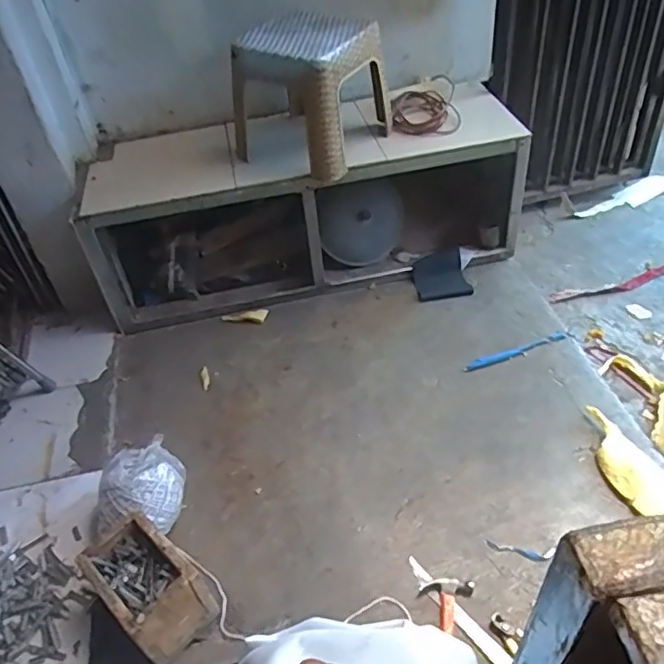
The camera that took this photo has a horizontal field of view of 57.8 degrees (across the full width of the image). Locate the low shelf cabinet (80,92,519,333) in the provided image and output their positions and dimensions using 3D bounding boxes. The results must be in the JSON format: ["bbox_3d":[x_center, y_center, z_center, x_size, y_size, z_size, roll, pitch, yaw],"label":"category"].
[{"bbox_3d":[-0.082,-0.399,1.819,1.215,0.431,0.400,-13,44,-5],"label":"low shelf cabinet"}]

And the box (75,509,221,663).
[{"bbox_3d":[-0.330,0.467,1.095,0.220,0.150,0.141,30,55,33],"label":"box"}]

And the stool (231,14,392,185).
[{"bbox_3d":[-0.066,-0.630,1.591,0.325,0.300,0.340,24,52,29],"label":"stool"}]

